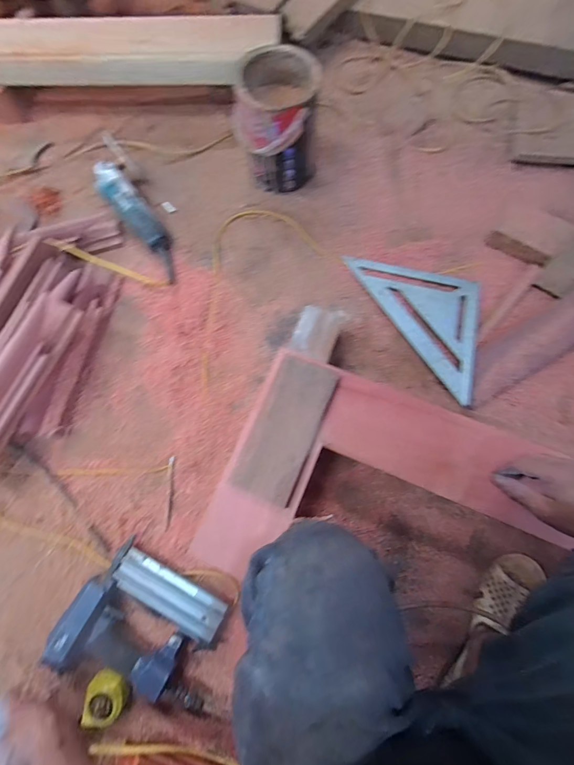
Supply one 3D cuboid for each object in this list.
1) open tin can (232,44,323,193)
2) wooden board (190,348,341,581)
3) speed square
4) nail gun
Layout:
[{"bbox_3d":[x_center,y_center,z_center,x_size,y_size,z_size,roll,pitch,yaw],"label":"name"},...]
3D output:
[{"bbox_3d":[-0.022,-0.562,0.733,0.168,0.181,0.174,-2,75,2],"label":"open tin can"},{"bbox_3d":[-0.020,0.127,0.543,0.123,0.032,0.358,23,77,8],"label":"wooden board"},{"bbox_3d":[0.305,-0.153,0.688,0.187,0.022,0.378,-27,66,-10],"label":"speed square"},{"bbox_3d":[-0.237,0.419,0.560,0.259,0.057,0.197,29,78,9],"label":"nail gun"}]

